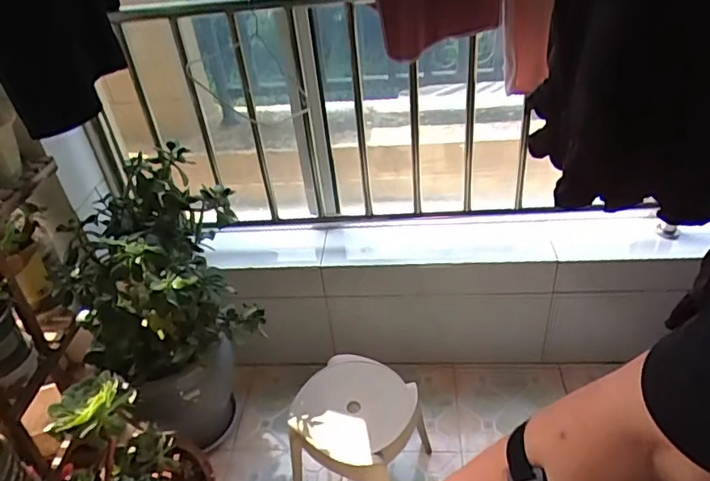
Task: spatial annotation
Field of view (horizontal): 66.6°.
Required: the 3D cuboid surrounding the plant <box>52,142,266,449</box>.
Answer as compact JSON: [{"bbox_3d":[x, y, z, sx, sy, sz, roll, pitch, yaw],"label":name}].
[{"bbox_3d":[-0.454,0.192,1.315,0.400,0.701,0.400,-22,39,-21],"label":"plant"}]

